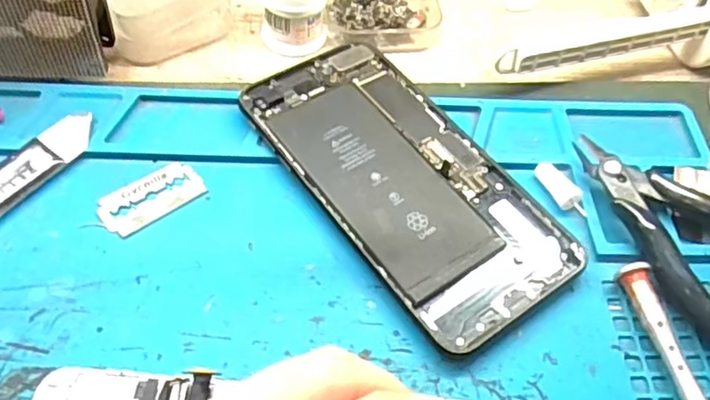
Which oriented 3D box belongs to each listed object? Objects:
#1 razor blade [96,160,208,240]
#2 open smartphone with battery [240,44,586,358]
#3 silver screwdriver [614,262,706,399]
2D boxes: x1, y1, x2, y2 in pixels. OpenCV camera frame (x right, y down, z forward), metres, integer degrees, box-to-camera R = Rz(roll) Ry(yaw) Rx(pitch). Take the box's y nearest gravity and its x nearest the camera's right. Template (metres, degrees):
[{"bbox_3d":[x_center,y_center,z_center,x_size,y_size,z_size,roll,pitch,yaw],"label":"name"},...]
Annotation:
[{"bbox_3d":[-0.084,-0.001,0.258,0.042,0.004,0.022,-35,64,-26],"label":"razor blade"},{"bbox_3d":[0.019,-0.010,0.270,0.075,0.010,0.154,-29,62,-23],"label":"open smartphone with battery"},{"bbox_3d":[0.122,0.074,0.217,0.015,0.011,0.114,-7,55,-10],"label":"silver screwdriver"}]

